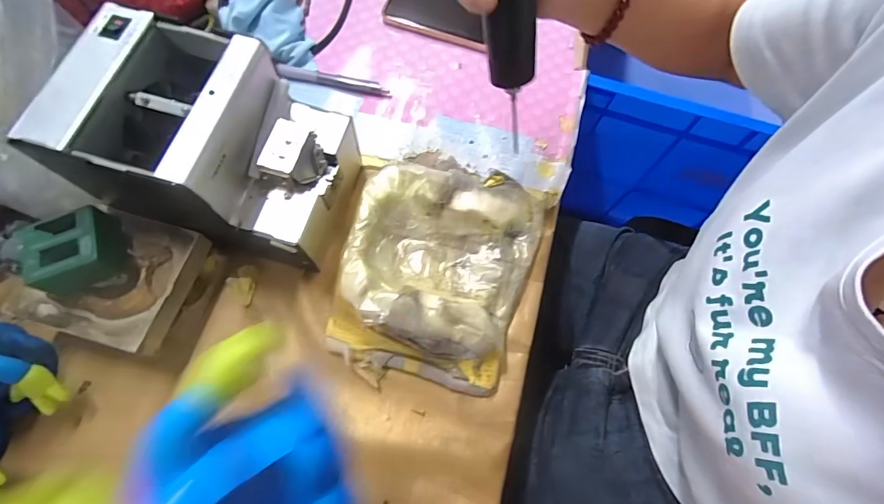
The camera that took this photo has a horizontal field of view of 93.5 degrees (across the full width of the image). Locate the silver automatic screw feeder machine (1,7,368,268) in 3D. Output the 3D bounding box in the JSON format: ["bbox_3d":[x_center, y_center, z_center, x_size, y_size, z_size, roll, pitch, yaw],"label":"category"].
[{"bbox_3d":[-0.178,-0.081,0.346,0.180,0.144,0.127,17,72,4],"label":"silver automatic screw feeder machine"}]

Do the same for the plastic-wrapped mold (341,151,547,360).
[{"bbox_3d":[0.002,-0.007,0.376,0.160,0.057,0.188,21,72,5],"label":"plastic-wrapped mold"}]

